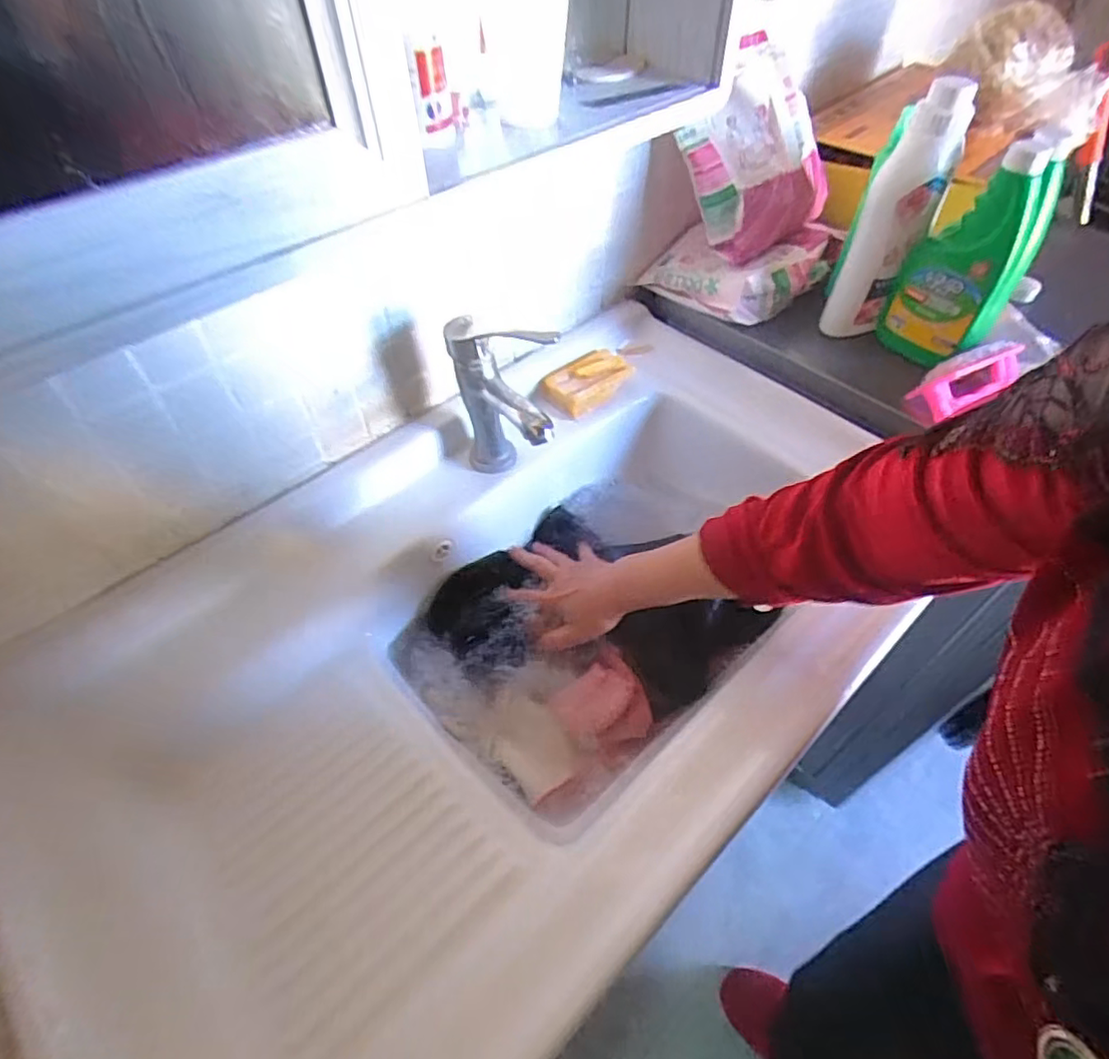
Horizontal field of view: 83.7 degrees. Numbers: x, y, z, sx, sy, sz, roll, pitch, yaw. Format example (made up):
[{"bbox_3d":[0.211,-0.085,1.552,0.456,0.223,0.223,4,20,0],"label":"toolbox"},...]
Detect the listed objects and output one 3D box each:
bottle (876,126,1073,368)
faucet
[{"bbox_3d":[0.433,-0.286,0.642,0.105,0.203,0.086,35,59,26],"label":"bottle"},{"bbox_3d":[-0.042,-0.113,0.599,0.117,0.171,0.048,34,58,25],"label":"faucet"}]

